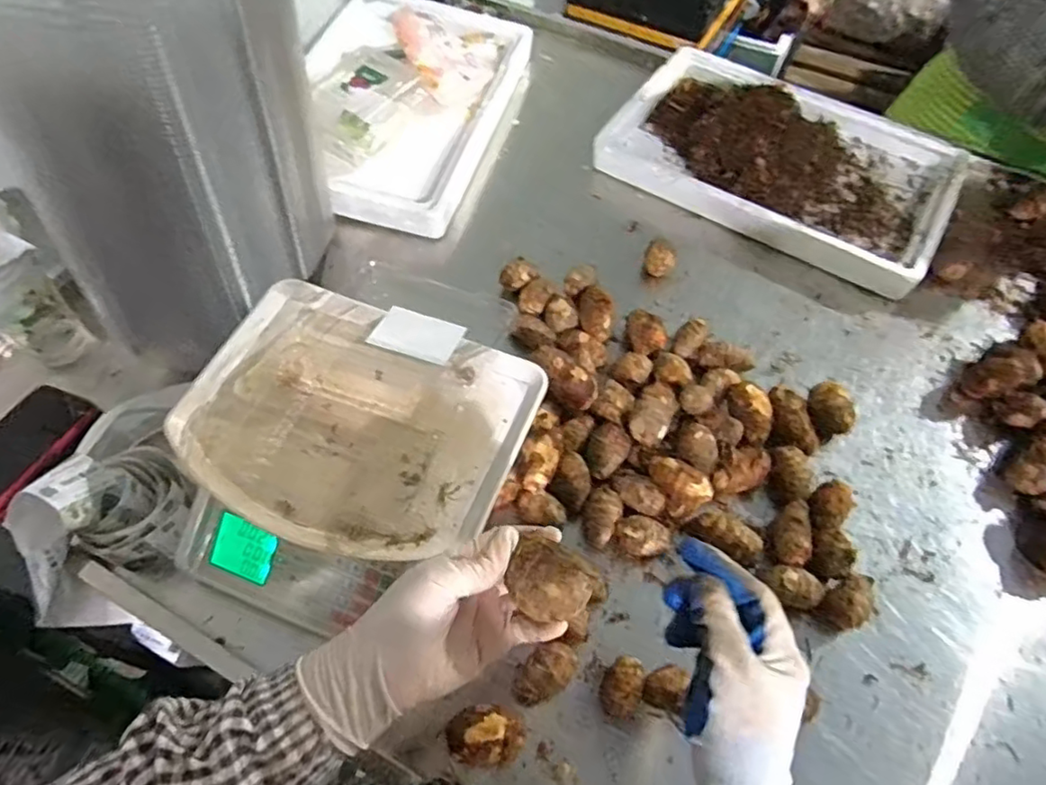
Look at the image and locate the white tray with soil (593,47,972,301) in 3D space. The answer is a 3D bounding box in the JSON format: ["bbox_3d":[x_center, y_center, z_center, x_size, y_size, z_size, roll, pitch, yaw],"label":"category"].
[{"bbox_3d":[0.376,-0.355,0.883,0.456,0.089,0.340,30,64,16],"label":"white tray with soil"}]

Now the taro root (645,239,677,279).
[{"bbox_3d":[0.177,-0.171,0.802,0.038,0.028,0.048,20,61,11],"label":"taro root"}]

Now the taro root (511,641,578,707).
[{"bbox_3d":[0.018,0.247,0.549,0.063,0.041,0.039,-29,64,-17],"label":"taro root"}]

